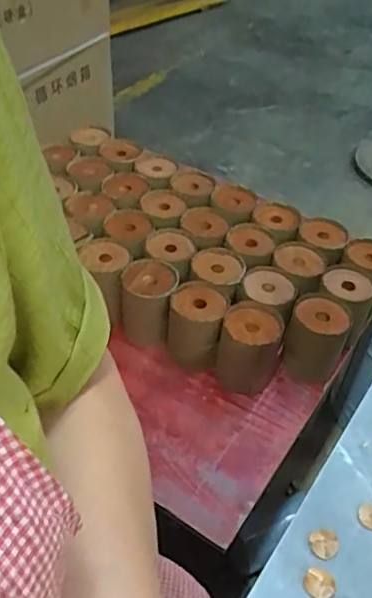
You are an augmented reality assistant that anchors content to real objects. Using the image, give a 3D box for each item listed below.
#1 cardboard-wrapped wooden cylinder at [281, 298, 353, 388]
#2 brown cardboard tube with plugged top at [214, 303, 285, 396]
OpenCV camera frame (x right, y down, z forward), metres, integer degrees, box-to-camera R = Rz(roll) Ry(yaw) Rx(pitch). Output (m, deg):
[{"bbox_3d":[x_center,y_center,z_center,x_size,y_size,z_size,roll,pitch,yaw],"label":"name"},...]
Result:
[{"bbox_3d":[0.195,0.065,0.859,0.087,0.117,0.082,18,47,13],"label":"cardboard-wrapped wooden cylinder"},{"bbox_3d":[0.093,0.074,0.834,0.086,0.107,0.084,2,45,-2],"label":"brown cardboard tube with plugged top"}]

